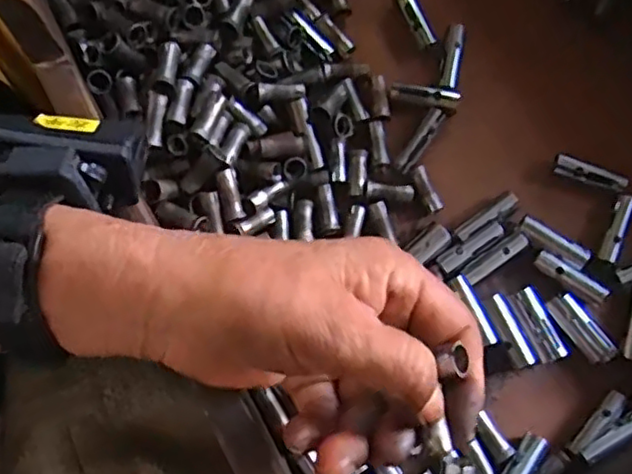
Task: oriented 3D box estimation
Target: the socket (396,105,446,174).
[{"bbox_3d":[0.056,-0.051,0.341,0.008,0.007,0.040,34,72,10],"label":"socket"}]

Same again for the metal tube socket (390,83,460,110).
[{"bbox_3d":[0.057,-0.075,0.348,0.036,0.008,0.009,13,69,3],"label":"metal tube socket"}]

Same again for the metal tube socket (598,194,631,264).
[{"bbox_3d":[0.152,-0.005,0.327,0.008,0.007,0.037,25,70,7],"label":"metal tube socket"}]

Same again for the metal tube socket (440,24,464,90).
[{"bbox_3d":[0.074,-0.096,0.352,0.009,0.011,0.038,11,69,2],"label":"metal tube socket"}]

